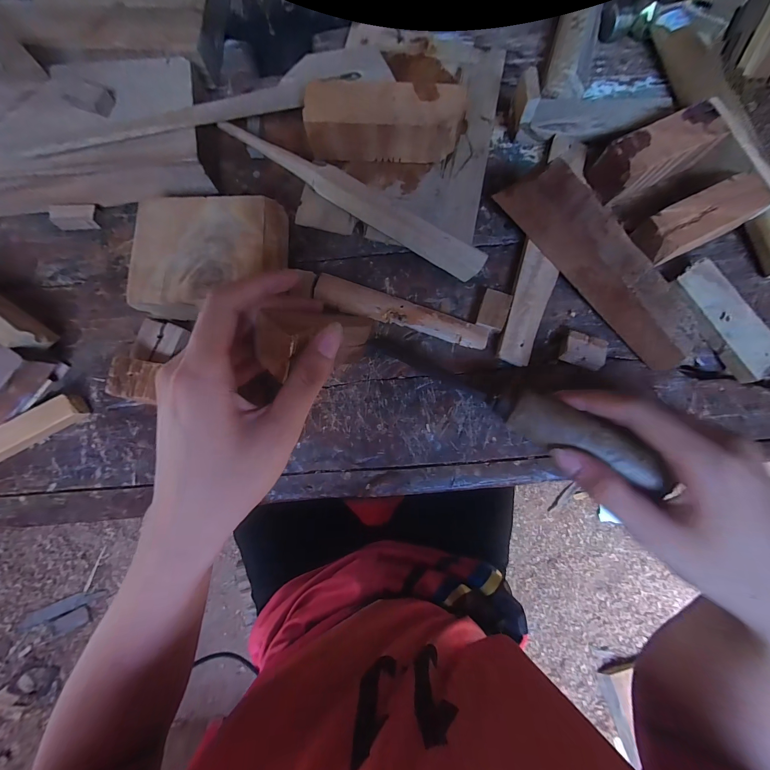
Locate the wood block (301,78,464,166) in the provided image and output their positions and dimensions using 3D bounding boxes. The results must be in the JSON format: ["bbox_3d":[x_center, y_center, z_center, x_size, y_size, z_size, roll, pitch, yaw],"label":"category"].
[{"bbox_3d":[0.001,-0.214,0.270,0.127,0.036,0.046,2,80,0],"label":"wood block"}]

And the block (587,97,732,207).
[{"bbox_3d":[0.230,-0.197,0.282,0.094,0.036,0.035,-26,82,-5],"label":"block"}]

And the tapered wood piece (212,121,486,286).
[{"bbox_3d":[-0.024,-0.150,0.270,0.227,0.024,0.019,31,81,5],"label":"tapered wood piece"}]

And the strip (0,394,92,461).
[{"bbox_3d":[-0.284,0.045,0.240,0.126,0.014,0.021,-28,82,-5],"label":"strip"}]

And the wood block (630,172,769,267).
[{"bbox_3d":[0.260,-0.137,0.269,0.098,0.024,0.037,-25,82,-5],"label":"wood block"}]

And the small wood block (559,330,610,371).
[{"bbox_3d":[0.162,-0.028,0.268,0.032,0.009,0.025,21,81,3],"label":"small wood block"}]

